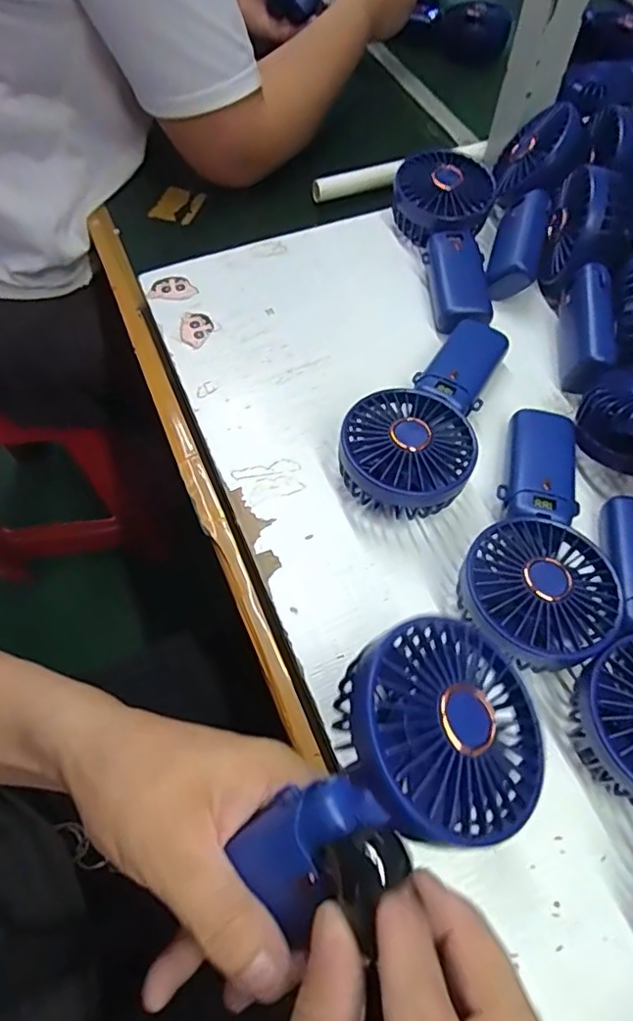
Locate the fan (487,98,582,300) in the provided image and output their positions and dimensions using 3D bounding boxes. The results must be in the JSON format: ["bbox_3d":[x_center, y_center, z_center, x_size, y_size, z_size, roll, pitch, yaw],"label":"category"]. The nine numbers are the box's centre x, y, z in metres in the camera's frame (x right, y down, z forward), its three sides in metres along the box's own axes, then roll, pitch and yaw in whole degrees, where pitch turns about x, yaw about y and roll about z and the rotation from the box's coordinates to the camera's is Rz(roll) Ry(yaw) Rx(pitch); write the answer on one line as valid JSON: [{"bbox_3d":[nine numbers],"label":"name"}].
[{"bbox_3d":[0.183,-0.276,0.493,0.081,0.042,0.164,1,65,42],"label":"fan"}]

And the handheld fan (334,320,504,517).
[{"bbox_3d":[0.081,-0.071,0.400,0.080,0.049,0.177,25,64,12],"label":"handheld fan"}]

